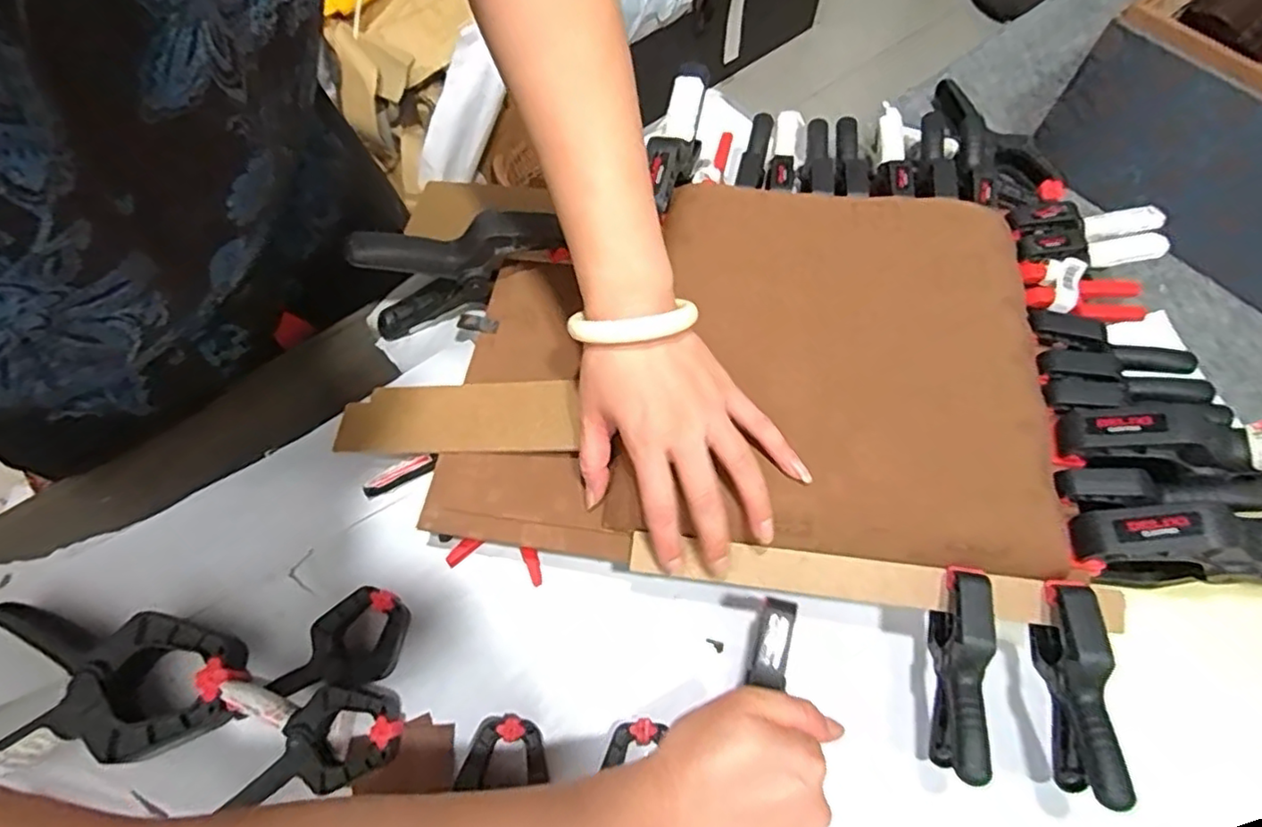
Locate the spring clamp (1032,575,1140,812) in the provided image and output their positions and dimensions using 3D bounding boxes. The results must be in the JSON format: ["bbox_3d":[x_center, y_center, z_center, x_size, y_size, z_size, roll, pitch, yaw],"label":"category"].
[{"bbox_3d":[0.255,0.160,0.369,0.020,0.066,0.112,4,64,1],"label":"spring clamp"}]

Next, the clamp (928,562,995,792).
[{"bbox_3d":[0.194,0.151,0.374,0.020,0.060,0.116,8,83,4],"label":"clamp"}]

